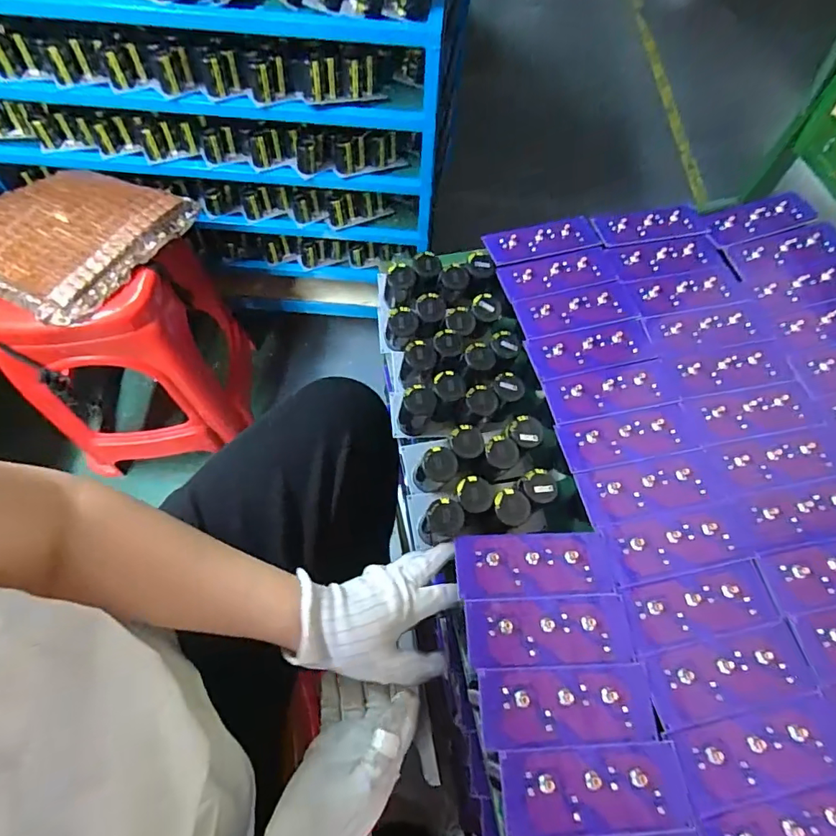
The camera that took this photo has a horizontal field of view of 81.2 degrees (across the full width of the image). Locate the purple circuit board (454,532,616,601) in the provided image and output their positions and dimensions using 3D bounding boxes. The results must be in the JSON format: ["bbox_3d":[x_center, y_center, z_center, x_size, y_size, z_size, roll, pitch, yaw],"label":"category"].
[{"bbox_3d":[0.102,0.128,0.427,0.133,0.005,0.054,-1,64,-5],"label":"purple circuit board"}]

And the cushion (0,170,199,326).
[{"bbox_3d":[-0.579,-0.310,0.803,0.306,0.041,0.305,26,65,10],"label":"cushion"}]

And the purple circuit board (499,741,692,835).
[{"bbox_3d":[0.128,0.270,0.353,0.135,0.009,0.054,-1,64,-3],"label":"purple circuit board"}]

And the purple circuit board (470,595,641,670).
[{"bbox_3d":[0.109,0.175,0.401,0.134,0.005,0.052,1,64,-7],"label":"purple circuit board"}]

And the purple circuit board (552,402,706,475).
[{"bbox_3d":[0.211,0.020,0.491,0.133,0.009,0.052,-9,64,-7],"label":"purple circuit board"}]

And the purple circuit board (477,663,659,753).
[{"bbox_3d":[0.116,0.222,0.376,0.135,0.008,0.053,-1,64,-3],"label":"purple circuit board"}]

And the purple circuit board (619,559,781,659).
[{"bbox_3d":[0.242,0.162,0.421,0.133,0.004,0.052,-10,65,-8],"label":"purple circuit board"}]

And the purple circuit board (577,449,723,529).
[{"bbox_3d":[0.222,0.067,0.468,0.131,0.007,0.054,-9,64,-7],"label":"purple circuit board"}]

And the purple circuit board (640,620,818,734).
[{"bbox_3d":[0.253,0.208,0.398,0.137,0.004,0.054,-10,65,-8],"label":"purple circuit board"}]

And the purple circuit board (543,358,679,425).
[{"bbox_3d":[0.203,-0.028,0.513,0.131,0.008,0.052,-10,65,-8],"label":"purple circuit board"}]

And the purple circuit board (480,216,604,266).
[{"bbox_3d":[0.154,-0.219,0.599,0.136,0.008,0.052,-11,65,-8],"label":"purple circuit board"}]

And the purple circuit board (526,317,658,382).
[{"bbox_3d":[0.192,-0.075,0.537,0.135,0.006,0.054,-12,65,-9],"label":"purple circuit board"}]

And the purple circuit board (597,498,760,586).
[{"bbox_3d":[0.235,0.112,0.442,0.133,0.004,0.054,-9,65,-8],"label":"purple circuit board"}]

